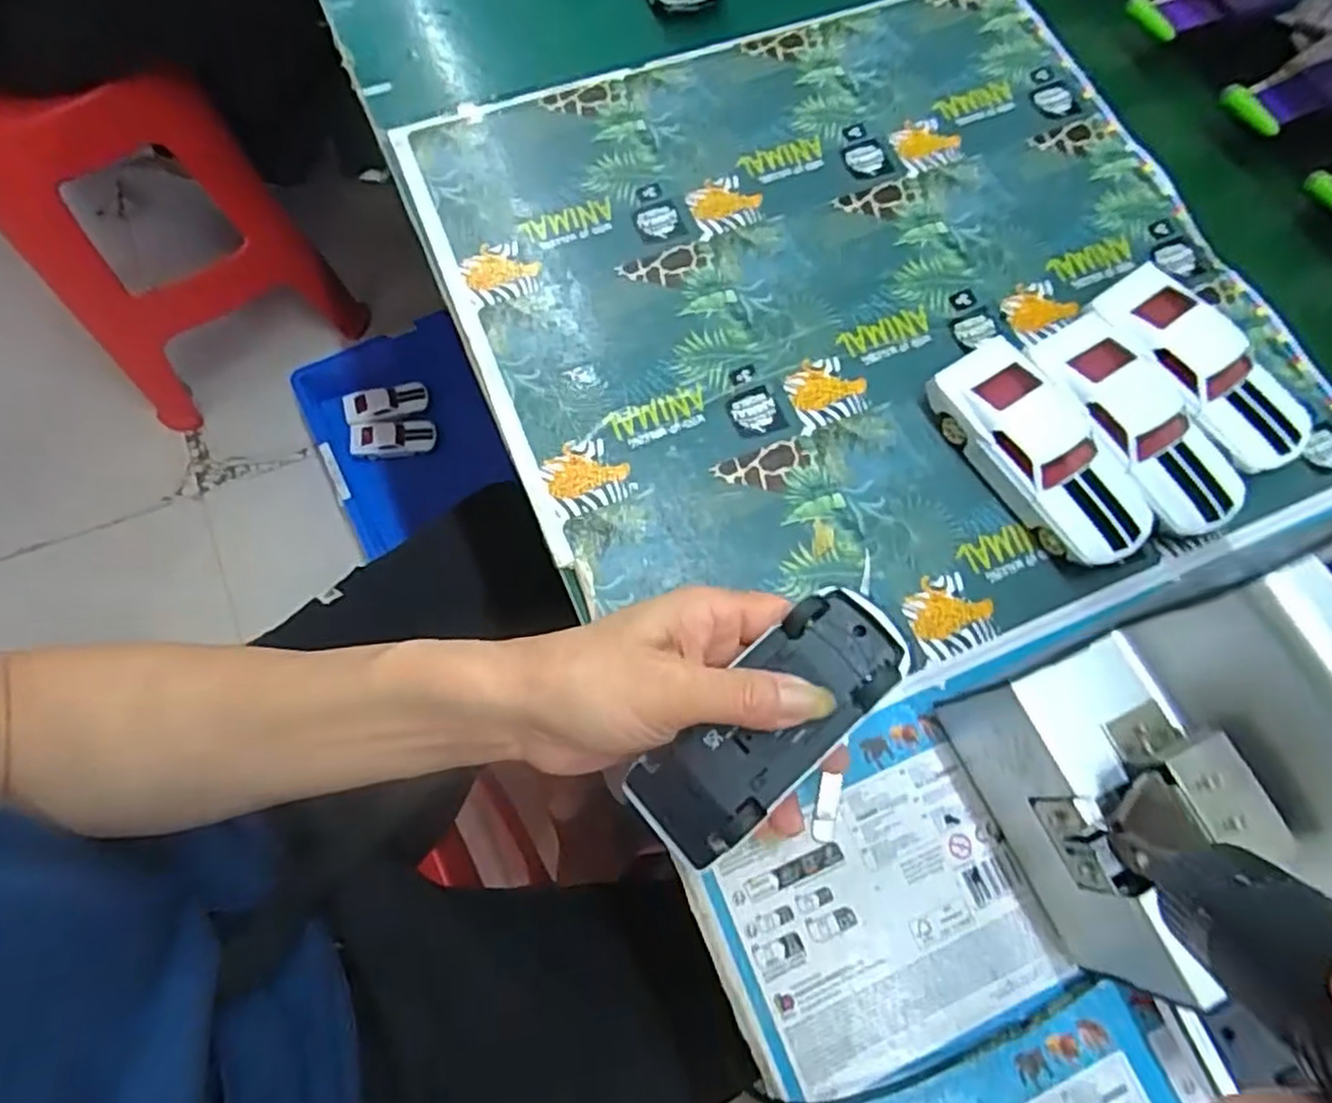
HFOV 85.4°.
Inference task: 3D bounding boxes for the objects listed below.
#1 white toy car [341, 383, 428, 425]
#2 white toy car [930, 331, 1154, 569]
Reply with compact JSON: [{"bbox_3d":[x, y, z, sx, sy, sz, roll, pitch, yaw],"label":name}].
[{"bbox_3d":[-0.456,-0.239,1.178,0.132,0.026,0.054,-11,72,-8],"label":"white toy car"},{"bbox_3d":[0.195,-0.050,0.378,0.050,0.032,0.128,-31,76,-14],"label":"white toy car"}]

